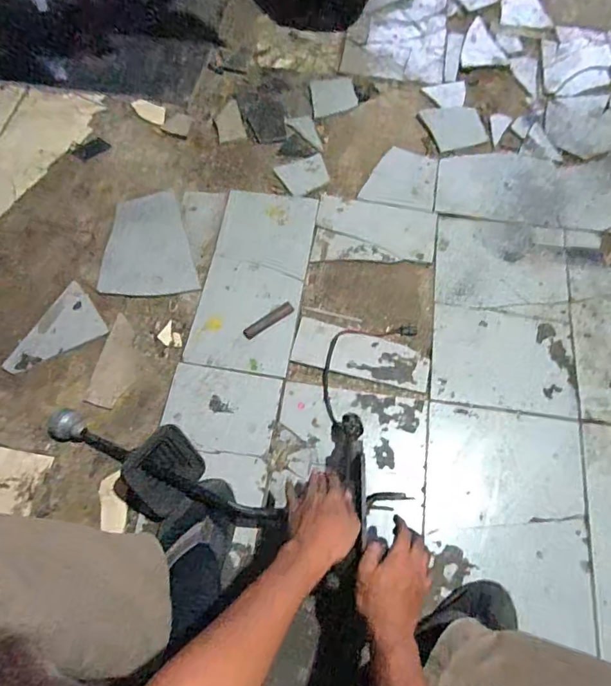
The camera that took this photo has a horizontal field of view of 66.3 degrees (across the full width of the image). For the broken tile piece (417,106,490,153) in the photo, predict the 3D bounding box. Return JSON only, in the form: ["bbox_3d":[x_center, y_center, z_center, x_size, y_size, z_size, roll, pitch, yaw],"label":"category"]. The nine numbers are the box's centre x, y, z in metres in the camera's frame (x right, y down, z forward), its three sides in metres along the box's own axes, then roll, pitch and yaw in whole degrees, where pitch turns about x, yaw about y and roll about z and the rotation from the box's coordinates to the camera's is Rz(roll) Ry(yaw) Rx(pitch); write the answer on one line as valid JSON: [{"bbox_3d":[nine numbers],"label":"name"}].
[{"bbox_3d":[0.338,-0.493,1.061,0.130,0.004,0.119,-14,69,-4],"label":"broken tile piece"}]

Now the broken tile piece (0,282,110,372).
[{"bbox_3d":[-0.478,-0.021,0.872,0.178,0.008,0.120,-36,72,-12],"label":"broken tile piece"}]

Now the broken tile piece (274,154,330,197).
[{"bbox_3d":[-0.003,-0.366,1.026,0.105,0.004,0.091,-19,69,-6],"label":"broken tile piece"}]

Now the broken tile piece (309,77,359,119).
[{"bbox_3d":[0.064,-0.578,1.095,0.108,0.004,0.107,-11,69,-3],"label":"broken tile piece"}]

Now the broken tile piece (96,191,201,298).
[{"bbox_3d":[-0.307,-0.206,0.937,0.182,0.008,0.242,-1,68,1],"label":"broken tile piece"}]

